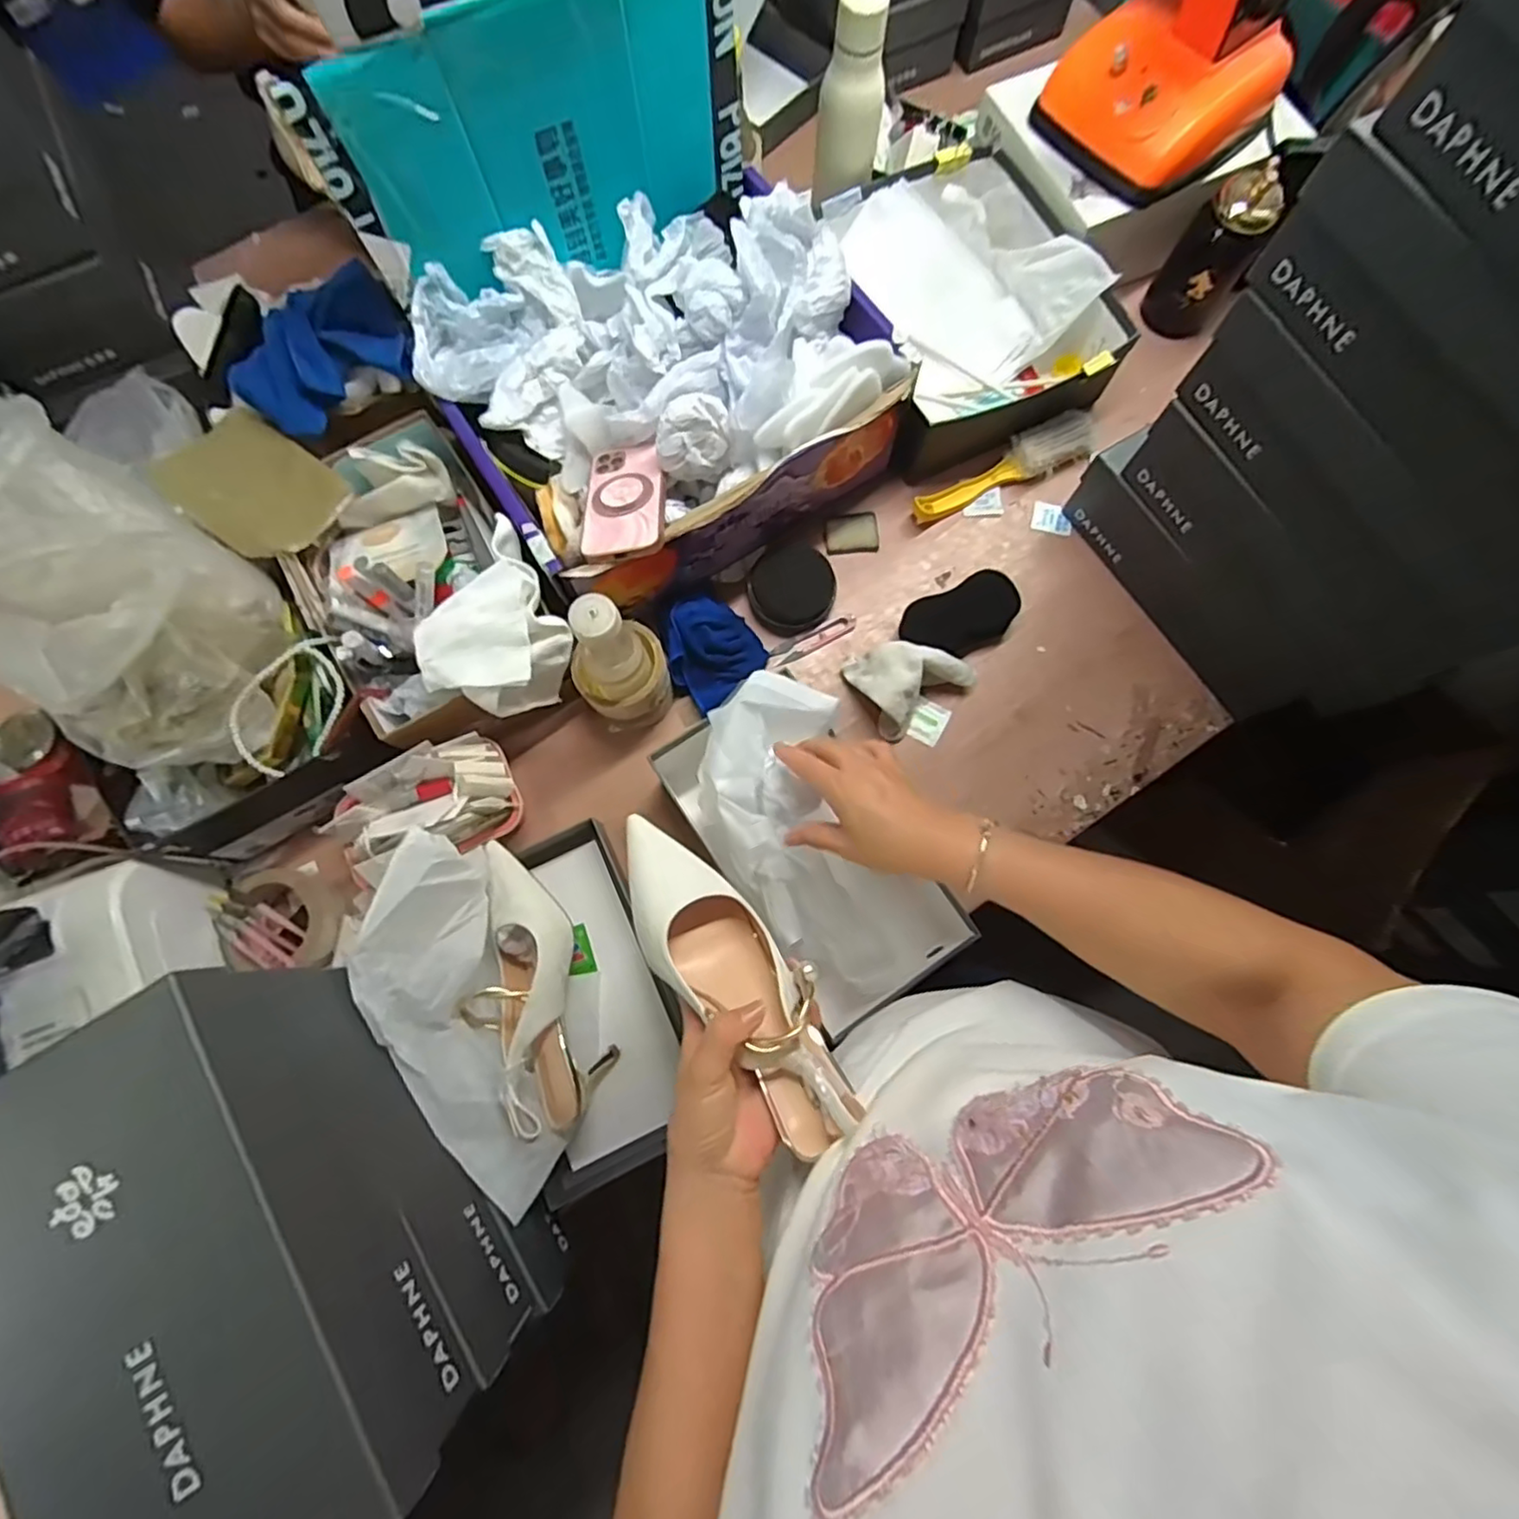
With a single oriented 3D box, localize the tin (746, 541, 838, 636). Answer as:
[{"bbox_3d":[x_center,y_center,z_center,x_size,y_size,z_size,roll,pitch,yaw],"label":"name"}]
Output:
[{"bbox_3d":[0.036,-0.184,0.702,0.089,0.035,0.086,0,77,0],"label":"tin"}]

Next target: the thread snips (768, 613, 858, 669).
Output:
[{"bbox_3d":[0.059,-0.130,0.711,0.100,0.010,0.023,-26,79,-5],"label":"thread snips"}]

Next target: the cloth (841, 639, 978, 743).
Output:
[{"bbox_3d":[0.154,-0.091,0.677,0.111,0.051,0.096,-36,80,-7],"label":"cloth"}]

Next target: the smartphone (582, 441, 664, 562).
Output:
[{"bbox_3d":[-0.125,-0.243,0.607,0.073,0.017,0.149,-7,60,-1],"label":"smartphone"}]

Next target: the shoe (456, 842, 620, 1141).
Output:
[{"bbox_3d":[-0.209,0.201,0.585,0.103,0.073,0.249,-20,78,-4],"label":"shoe"}]

